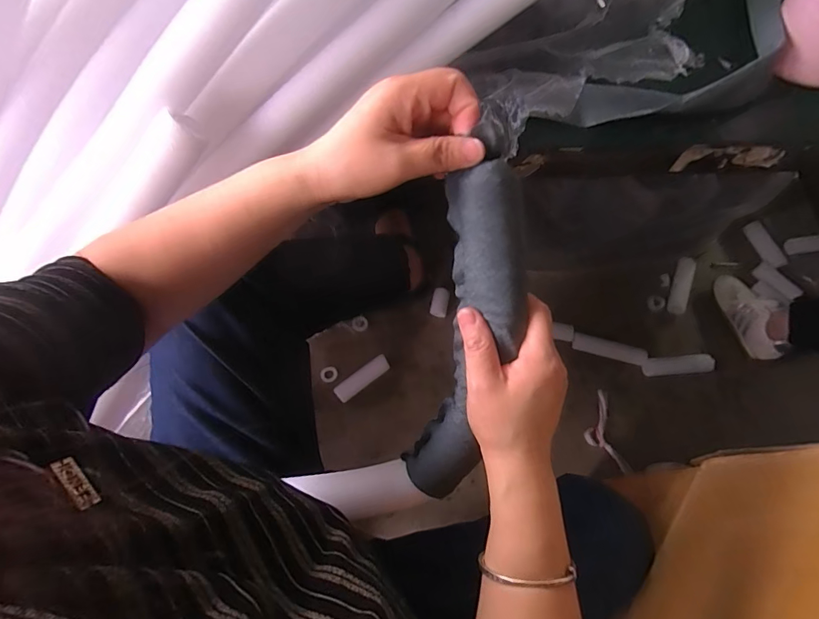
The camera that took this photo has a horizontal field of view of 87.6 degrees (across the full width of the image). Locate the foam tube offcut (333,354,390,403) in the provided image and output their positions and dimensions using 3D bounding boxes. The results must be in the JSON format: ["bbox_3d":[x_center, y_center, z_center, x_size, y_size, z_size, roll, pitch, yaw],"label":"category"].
[{"bbox_3d":[-0.119,0.179,1.092,0.154,0.044,0.048,-32,68,-11],"label":"foam tube offcut"}]

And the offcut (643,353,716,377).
[{"bbox_3d":[0.664,0.137,1.052,0.159,0.043,0.049,-6,66,1],"label":"offcut"}]

